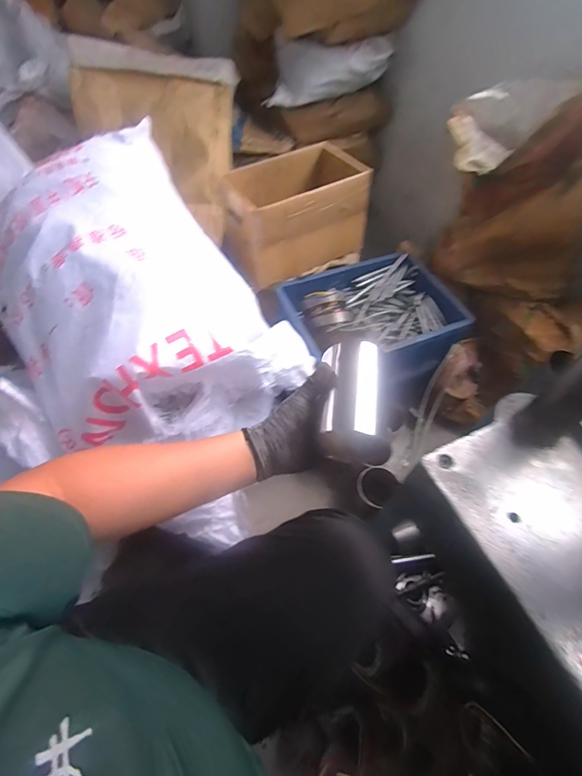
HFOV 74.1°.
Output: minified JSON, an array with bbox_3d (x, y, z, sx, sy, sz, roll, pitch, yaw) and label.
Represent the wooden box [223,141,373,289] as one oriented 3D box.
[{"bbox_3d":[0.001,-0.428,0.963,0.321,0.204,0.207,-27,60,-19],"label":"wooden box"}]

